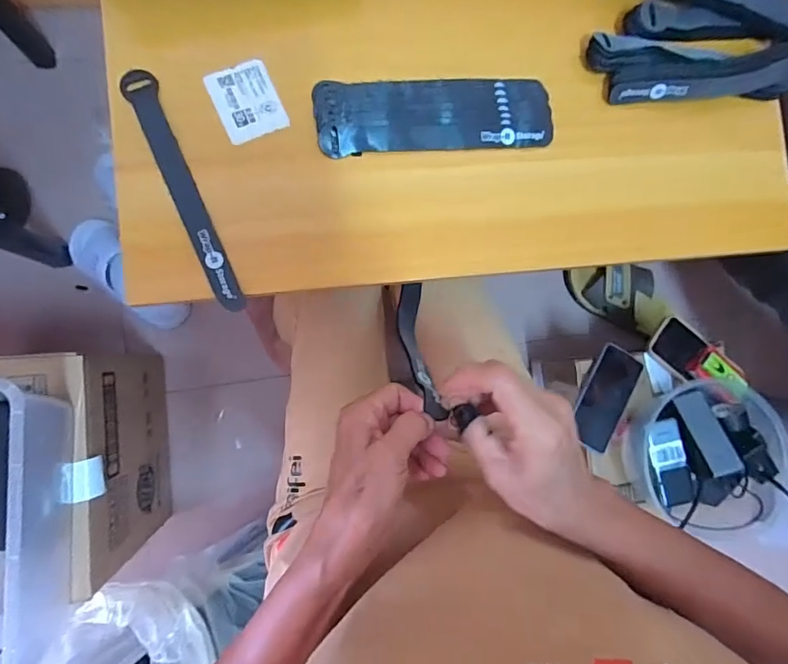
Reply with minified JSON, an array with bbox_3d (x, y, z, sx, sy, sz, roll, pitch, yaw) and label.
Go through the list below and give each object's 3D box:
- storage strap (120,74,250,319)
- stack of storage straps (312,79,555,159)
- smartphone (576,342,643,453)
[{"bbox_3d":[-0.161,-0.107,0.364,0.023,0.008,0.192,-22,90,-17],"label":"storage strap"},{"bbox_3d":[0.037,-0.182,0.397,0.201,0.014,0.060,-6,89,-9],"label":"stack of storage straps"},{"bbox_3d":[0.335,0.104,0.757,0.076,0.015,0.162,28,85,-7],"label":"smartphone"}]

